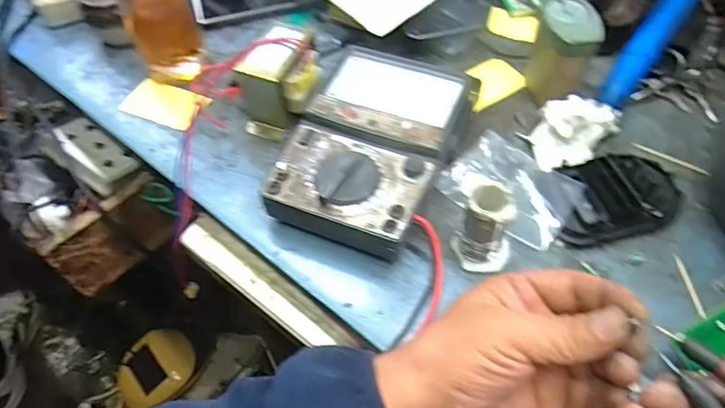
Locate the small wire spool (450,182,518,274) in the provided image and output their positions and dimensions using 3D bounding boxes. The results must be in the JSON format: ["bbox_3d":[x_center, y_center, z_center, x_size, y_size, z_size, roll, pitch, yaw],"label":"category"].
[{"bbox_3d":[0.083,0.017,0.361,0.039,0.060,0.033,14,57,12],"label":"small wire spool"}]

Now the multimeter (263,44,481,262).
[{"bbox_3d":[0.012,-0.045,0.411,0.121,0.045,0.180,19,58,15],"label":"multimeter"}]

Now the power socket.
[{"bbox_3d":[-0.276,-0.057,0.540,0.090,0.034,0.048,37,67,24],"label":"power socket"}]

